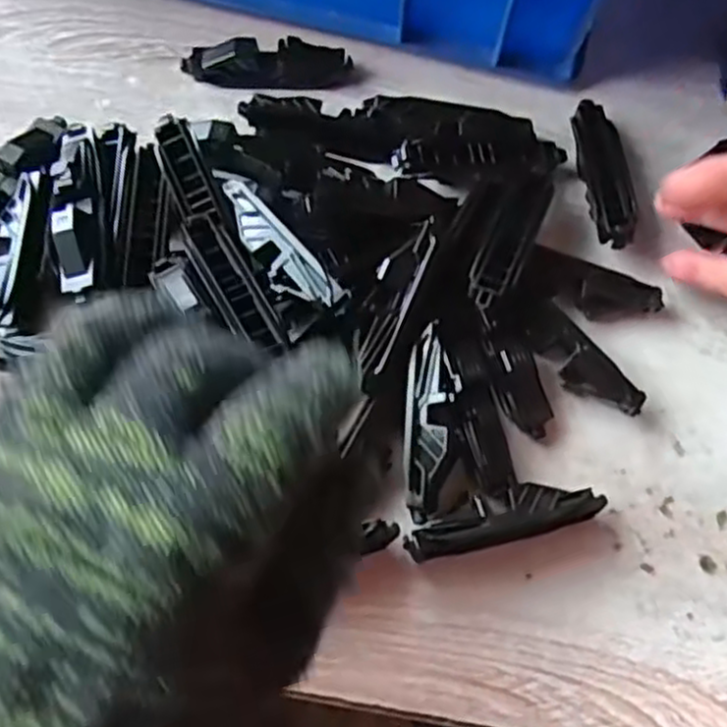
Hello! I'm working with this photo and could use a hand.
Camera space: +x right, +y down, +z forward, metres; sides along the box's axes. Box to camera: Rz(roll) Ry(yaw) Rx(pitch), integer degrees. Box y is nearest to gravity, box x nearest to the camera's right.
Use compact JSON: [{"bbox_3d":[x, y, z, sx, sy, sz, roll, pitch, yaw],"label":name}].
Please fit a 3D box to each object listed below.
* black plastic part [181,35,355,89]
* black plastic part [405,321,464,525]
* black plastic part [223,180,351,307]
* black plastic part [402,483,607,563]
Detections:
[{"bbox_3d":[-0.047,-0.147,0.370,0.080,0.019,0.020,-1,71,-3],"label":"black plastic part"},{"bbox_3d":[0.027,0.024,0.308,0.021,0.018,0.075,4,71,-1],"label":"black plastic part"},{"bbox_3d":[-0.037,-0.048,0.313,0.020,0.006,0.076,-45,68,7],"label":"black plastic part"},{"bbox_3d":[0.057,0.062,0.305,0.081,0.018,0.019,-13,72,-7],"label":"black plastic part"}]

